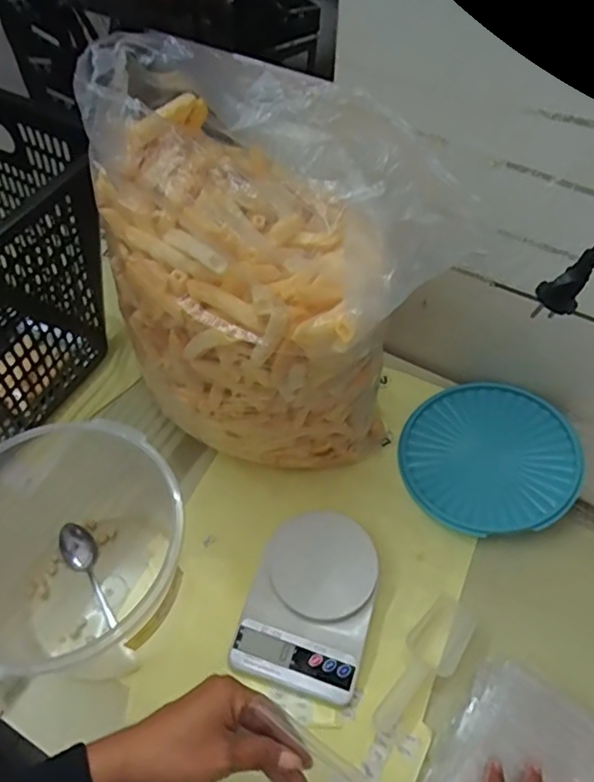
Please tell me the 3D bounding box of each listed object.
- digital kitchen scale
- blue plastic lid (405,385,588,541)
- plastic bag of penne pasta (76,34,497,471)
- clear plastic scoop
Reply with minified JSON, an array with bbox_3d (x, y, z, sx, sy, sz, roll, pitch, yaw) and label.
[{"bbox_3d":[0.015,0.214,0.603,0.128,0.036,0.176,14,57,9],"label":"digital kitchen scale"},{"bbox_3d":[0.231,0.073,0.702,0.196,0.012,0.203,-8,52,11],"label":"blue plastic lid"},{"bbox_3d":[-0.032,-0.071,0.565,0.240,0.409,0.270,-17,58,-12],"label":"plastic bag of penne pasta"},{"bbox_3d":[0.128,0.271,0.576,0.051,0.023,0.150,34,62,20],"label":"clear plastic scoop"}]

